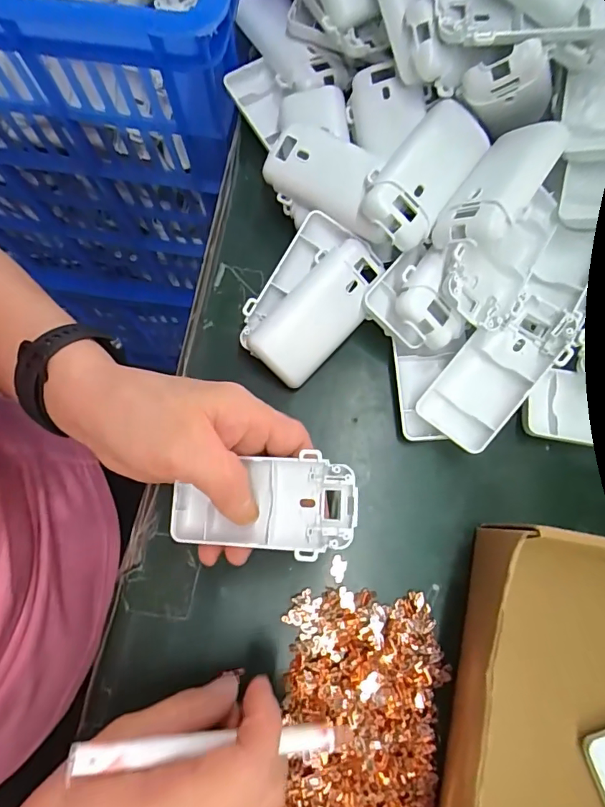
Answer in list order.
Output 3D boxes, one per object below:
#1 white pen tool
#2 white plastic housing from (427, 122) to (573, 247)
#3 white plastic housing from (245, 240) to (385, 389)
[{"bbox_3d":[-0.034,0.149,0.208,0.121,0.008,0.011,11,76,-21],"label":"white pen tool"},{"bbox_3d":[0.108,-0.121,0.261,0.035,0.025,0.090,35,79,7],"label":"white plastic housing"},{"bbox_3d":[0.011,-0.055,0.296,0.042,0.031,0.091,40,80,8],"label":"white plastic housing"}]

